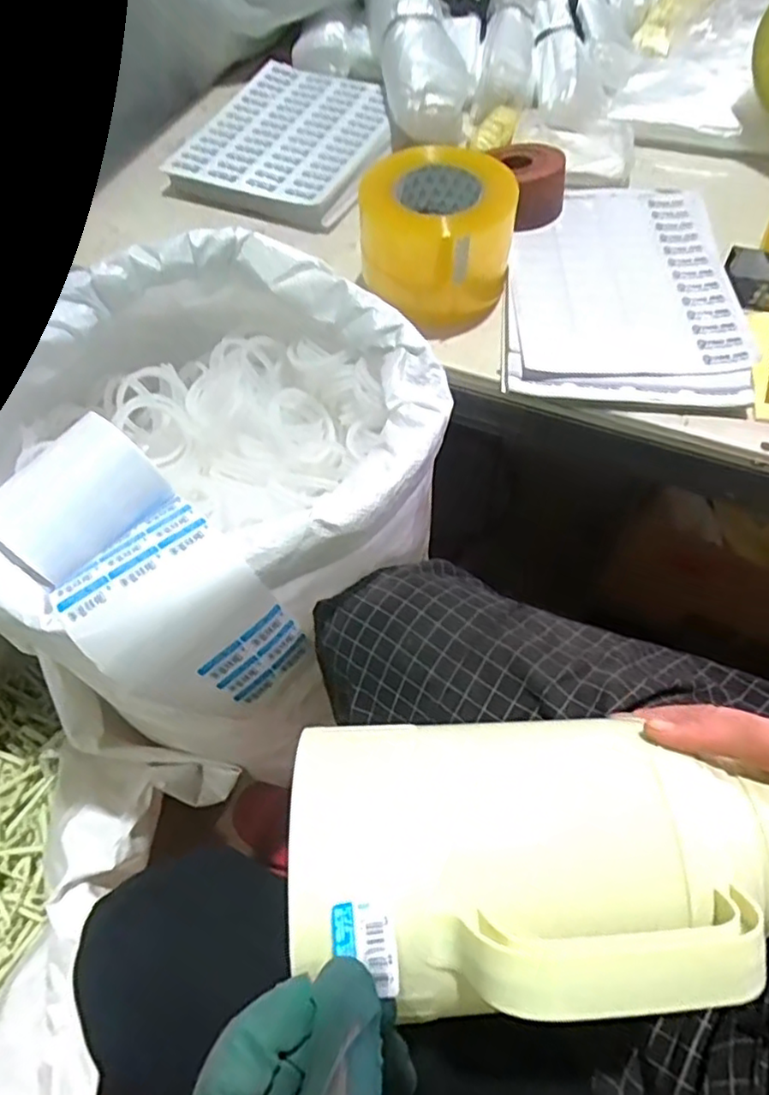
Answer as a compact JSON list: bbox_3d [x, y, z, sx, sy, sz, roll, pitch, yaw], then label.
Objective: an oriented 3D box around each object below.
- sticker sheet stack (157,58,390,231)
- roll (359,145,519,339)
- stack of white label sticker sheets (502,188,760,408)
[{"bbox_3d":[-0.110,-0.483,0.765,0.218,0.027,0.283,12,59,9],"label":"sticker sheet stack"},{"bbox_3d":[0.053,-0.284,0.601,0.115,0.110,0.122,37,66,22],"label":"roll"},{"bbox_3d":[0.224,-0.255,0.618,0.205,0.022,0.306,7,59,6],"label":"stack of white label sticker sheets"}]

